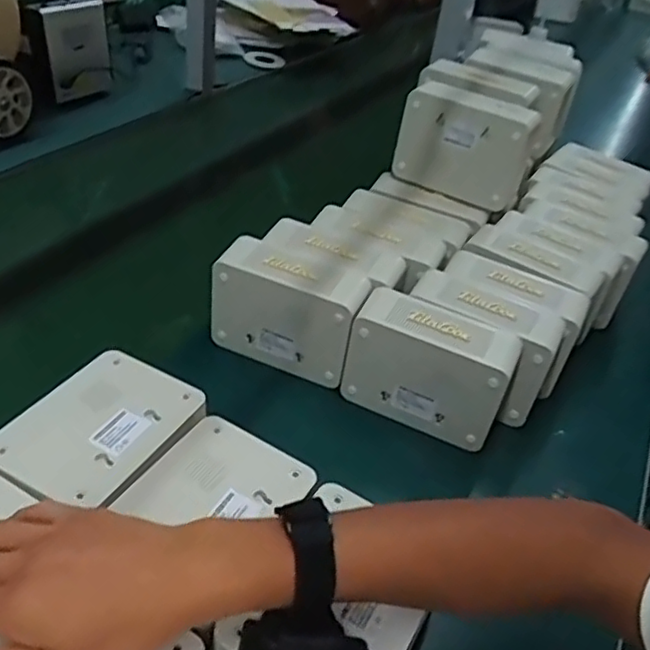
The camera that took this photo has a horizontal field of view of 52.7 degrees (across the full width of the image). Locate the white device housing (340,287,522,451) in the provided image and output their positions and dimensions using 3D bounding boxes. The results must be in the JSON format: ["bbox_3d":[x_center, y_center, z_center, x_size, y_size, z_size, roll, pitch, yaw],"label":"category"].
[{"bbox_3d":[0.092,0.040,0.594,0.139,0.104,0.053,22,38,14],"label":"white device housing"}]

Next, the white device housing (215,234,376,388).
[{"bbox_3d":[-0.034,-0.014,0.632,0.140,0.103,0.057,20,38,13],"label":"white device housing"}]

